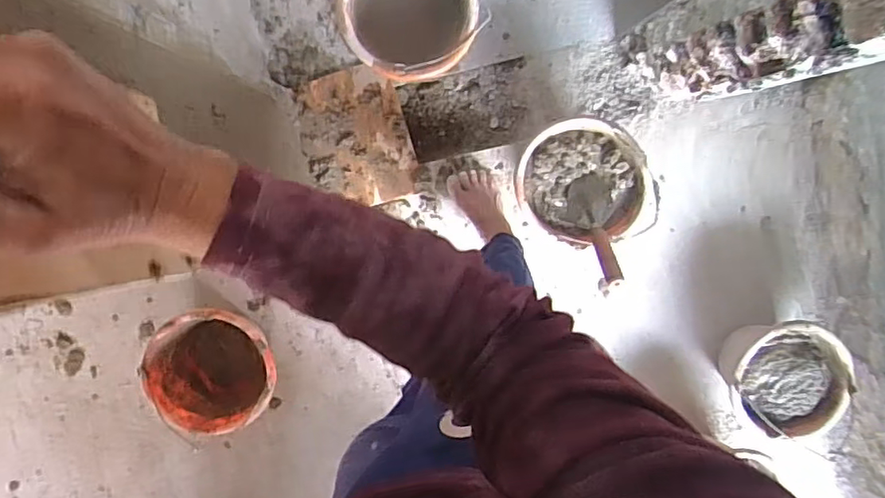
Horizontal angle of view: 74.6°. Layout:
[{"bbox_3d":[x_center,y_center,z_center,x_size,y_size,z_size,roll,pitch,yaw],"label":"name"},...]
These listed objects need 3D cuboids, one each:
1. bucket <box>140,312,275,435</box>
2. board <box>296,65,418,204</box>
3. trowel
[{"bbox_3d":[-0.464,0.235,1.207,0.244,0.152,0.238,-1,99,-4],"label":"bucket"},{"bbox_3d":[-0.181,-0.231,1.225,0.216,0.016,0.272,-16,100,-1],"label":"board"},{"bbox_3d":[0.292,-0.038,1.084,0.079,0.066,0.228,-4,57,-3],"label":"trowel"}]

